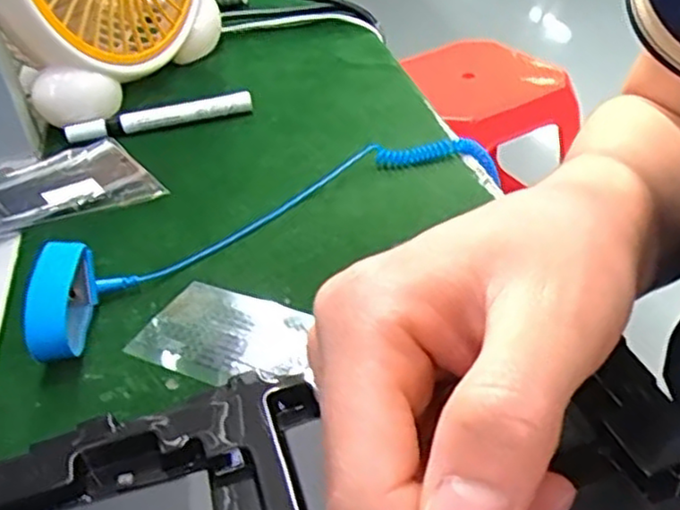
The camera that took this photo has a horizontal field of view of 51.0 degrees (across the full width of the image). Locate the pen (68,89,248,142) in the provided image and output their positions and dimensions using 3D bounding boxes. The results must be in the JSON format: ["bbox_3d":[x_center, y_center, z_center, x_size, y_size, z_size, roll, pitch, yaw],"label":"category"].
[{"bbox_3d":[-0.140,-0.108,0.555,0.142,0.020,0.013,-14,38,-10],"label":"pen"}]

